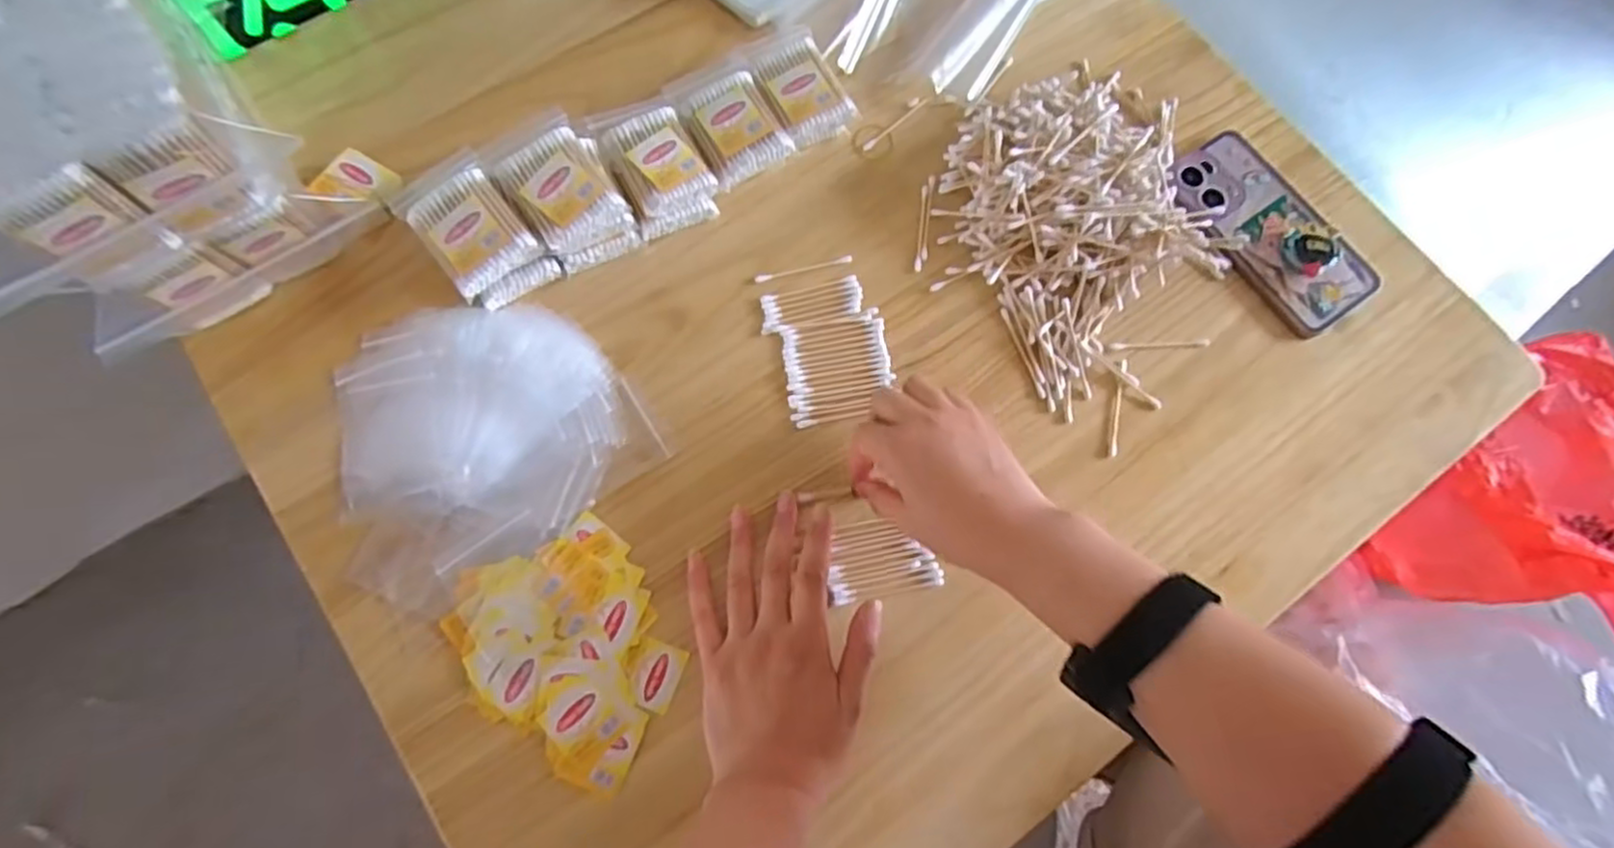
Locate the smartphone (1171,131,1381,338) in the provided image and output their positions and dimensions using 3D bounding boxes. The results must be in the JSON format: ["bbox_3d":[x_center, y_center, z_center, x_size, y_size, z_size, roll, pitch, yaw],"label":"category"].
[{"bbox_3d":[0.346,-0.146,0.543,0.083,0.022,0.160,-36,79,-10],"label":"smartphone"}]

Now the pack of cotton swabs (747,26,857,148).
[{"bbox_3d":[-0.007,-0.248,0.546,0.056,0.032,0.090,-26,78,-8],"label":"pack of cotton swabs"}]

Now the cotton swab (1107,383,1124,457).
[{"bbox_3d":[0.218,-0.012,0.510,0.007,0.004,0.071,13,75,2],"label":"cotton swab"}]

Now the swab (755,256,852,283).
[{"bbox_3d":[-0.002,-0.113,0.531,0.072,0.004,0.006,-14,76,-5],"label":"swab"}]

